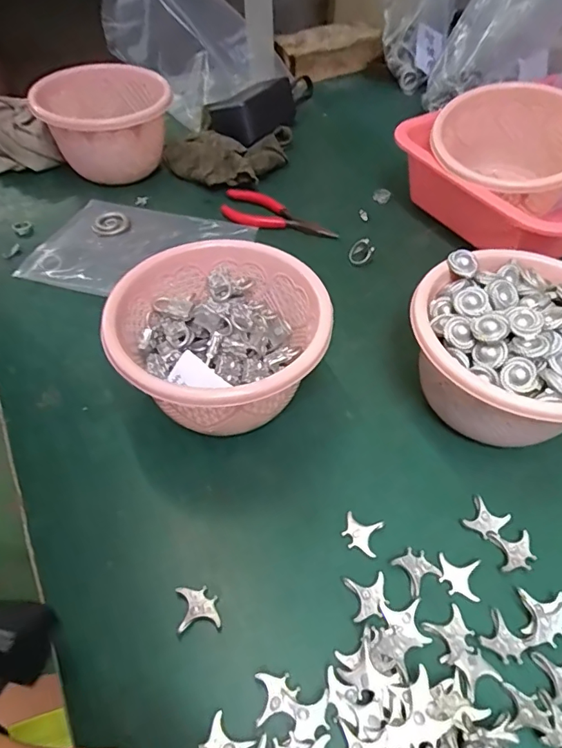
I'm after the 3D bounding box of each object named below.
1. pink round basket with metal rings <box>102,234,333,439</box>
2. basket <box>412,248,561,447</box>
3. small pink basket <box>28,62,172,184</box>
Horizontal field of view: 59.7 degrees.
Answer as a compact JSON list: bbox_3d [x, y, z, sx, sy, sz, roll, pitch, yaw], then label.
[{"bbox_3d":[-0.038,-0.018,0.362,0.134,0.092,0.143,0,52,1],"label":"pink round basket with metal rings"},{"bbox_3d":[0.168,-0.013,0.354,0.138,0.099,0.142,0,52,1],"label":"basket"},{"bbox_3d":[-0.199,-0.291,0.574,0.138,0.100,0.144,-20,54,-15],"label":"small pink basket"}]

